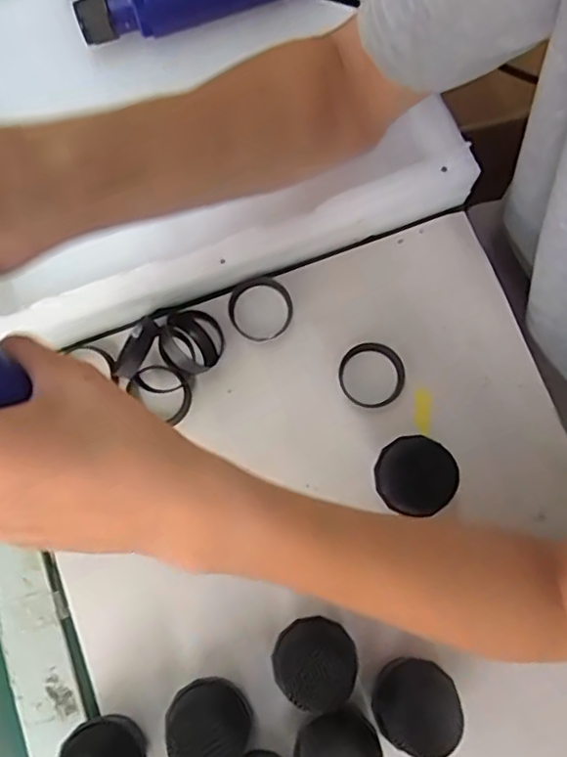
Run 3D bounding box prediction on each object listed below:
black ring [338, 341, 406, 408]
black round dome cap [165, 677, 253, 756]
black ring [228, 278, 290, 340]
[{"bbox_3d":[0.060,-0.003,0.406,0.043,0.010,0.046,0,80,0],"label":"black ring"},{"bbox_3d":[-0.040,0.196,0.343,0.042,0.051,0.043,0,80,0],"label":"black round dome cap"},{"bbox_3d":[-0.015,-0.048,0.414,0.044,0.007,0.043,0,80,0],"label":"black ring"}]

